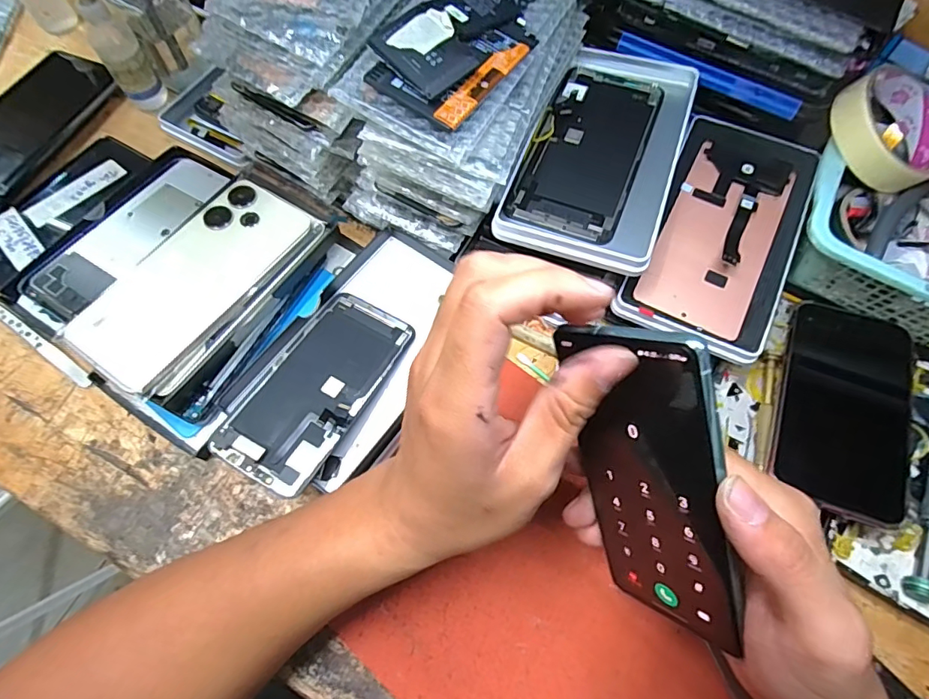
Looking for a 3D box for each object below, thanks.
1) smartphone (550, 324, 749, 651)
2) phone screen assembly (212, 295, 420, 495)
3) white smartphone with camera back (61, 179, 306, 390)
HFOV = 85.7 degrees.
[{"bbox_3d":[0.083,0.062,0.227,0.004,0.070,0.156,-28,112,-31],"label":"smartphone"},{"bbox_3d":[-0.094,0.023,0.327,0.068,0.008,0.136,30,62,10],"label":"phone screen assembly"},{"bbox_3d":[-0.193,-0.054,0.358,0.084,0.009,0.169,34,68,7],"label":"white smartphone with camera back"}]

